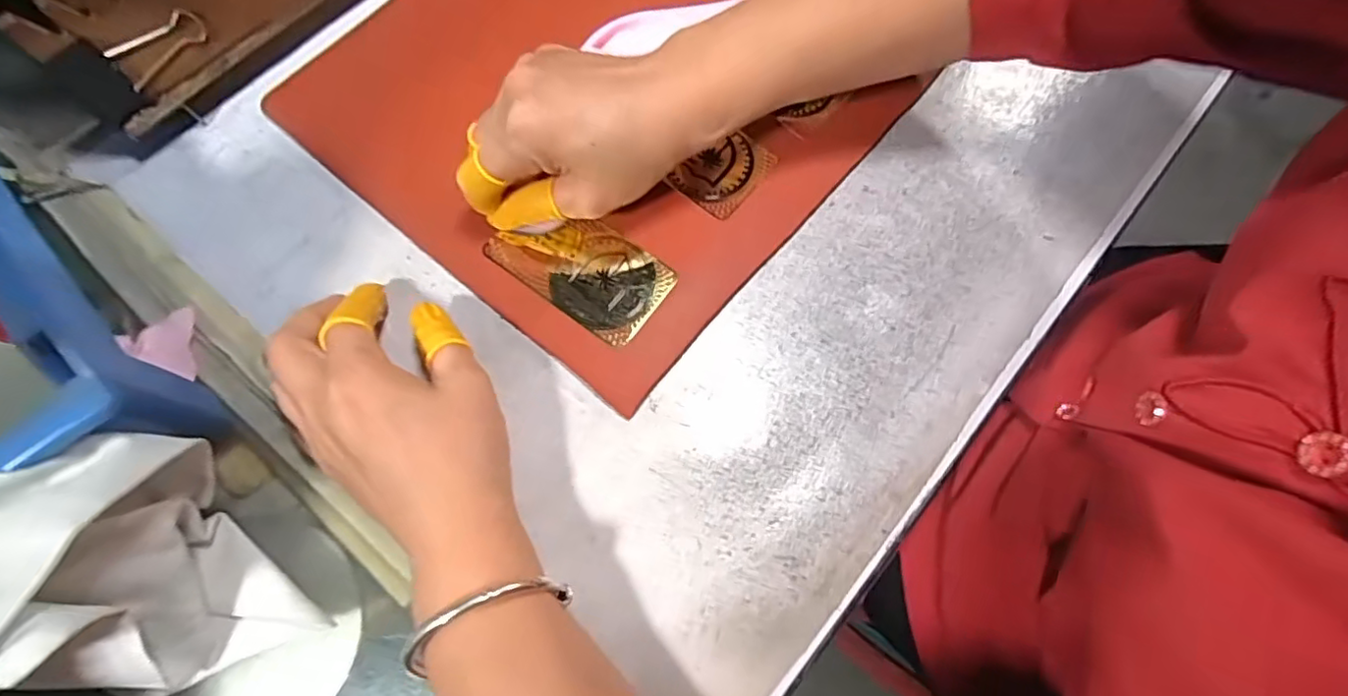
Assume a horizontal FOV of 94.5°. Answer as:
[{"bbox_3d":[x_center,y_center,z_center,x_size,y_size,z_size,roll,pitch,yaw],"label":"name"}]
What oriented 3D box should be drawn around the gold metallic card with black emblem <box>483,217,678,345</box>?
[{"bbox_3d":[-0.045,-0.040,0.302,0.083,0.004,0.048,35,75,8],"label":"gold metallic card with black emblem"}]

